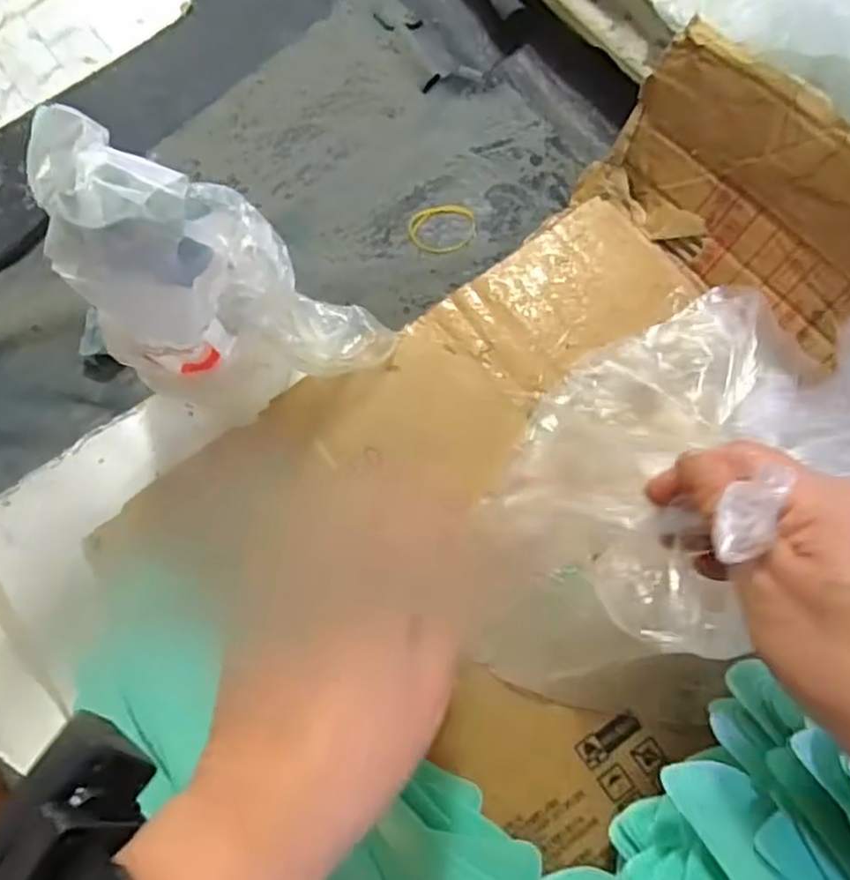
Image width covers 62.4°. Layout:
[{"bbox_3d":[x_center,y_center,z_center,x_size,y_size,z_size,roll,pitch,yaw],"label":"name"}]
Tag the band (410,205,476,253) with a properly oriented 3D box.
[{"bbox_3d":[0.013,-0.148,0.490,0.046,0.004,0.036,-15,79,-3],"label":"band"}]

